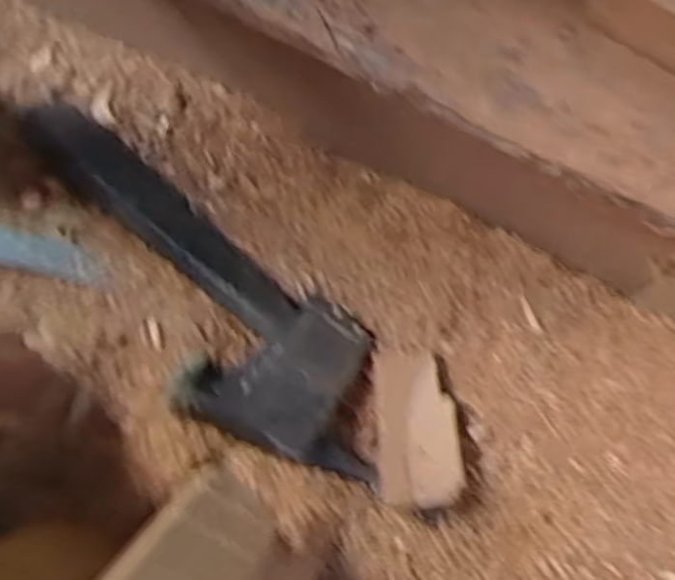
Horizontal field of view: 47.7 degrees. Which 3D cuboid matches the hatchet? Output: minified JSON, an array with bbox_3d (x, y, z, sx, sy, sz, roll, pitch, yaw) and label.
[{"bbox_3d":[-0.114,-0.001,0.563,0.367,0.035,0.120,37,78,8],"label":"hatchet"}]

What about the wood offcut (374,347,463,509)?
[{"bbox_3d":[0.053,0.094,0.535,0.055,0.023,0.112,-5,60,-2],"label":"wood offcut"}]

